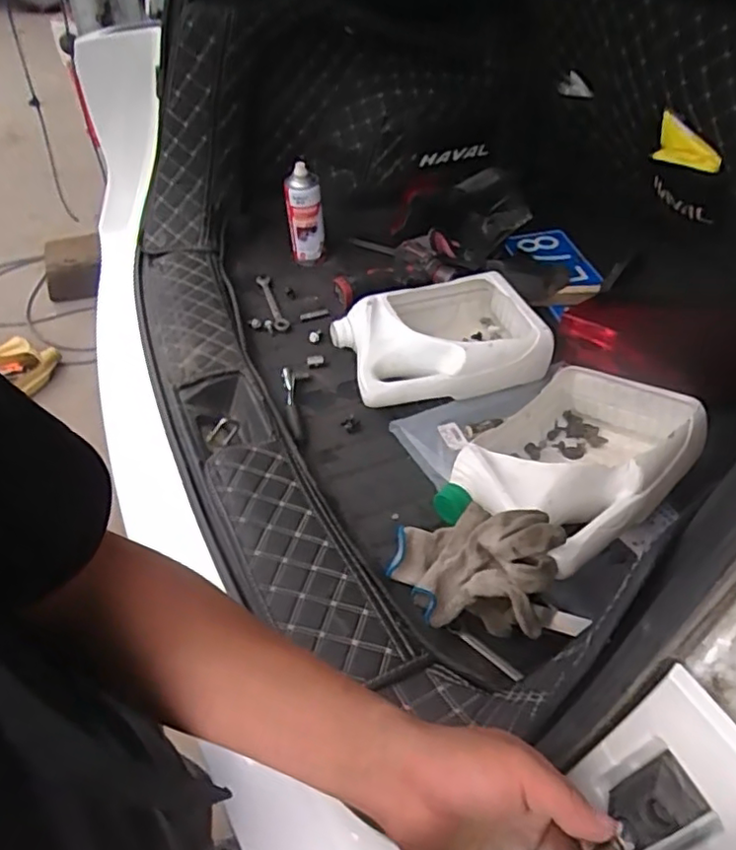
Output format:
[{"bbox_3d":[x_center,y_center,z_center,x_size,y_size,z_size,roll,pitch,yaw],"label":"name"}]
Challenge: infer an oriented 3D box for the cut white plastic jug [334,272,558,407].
[{"bbox_3d":[0.110,-0.134,0.971,0.297,0.096,0.224,-14,47,-17],"label":"cut white plastic jug"}]

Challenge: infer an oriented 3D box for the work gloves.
[{"bbox_3d":[0.114,0.149,0.675,0.186,0.111,0.127,25,48,20],"label":"work gloves"}]

